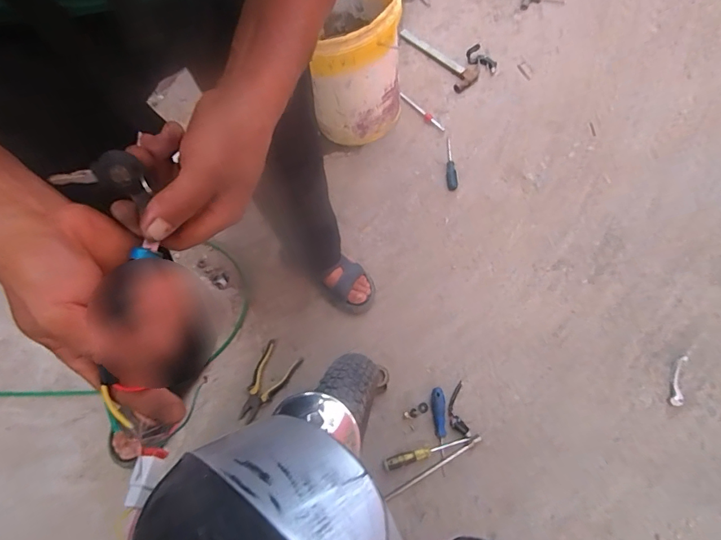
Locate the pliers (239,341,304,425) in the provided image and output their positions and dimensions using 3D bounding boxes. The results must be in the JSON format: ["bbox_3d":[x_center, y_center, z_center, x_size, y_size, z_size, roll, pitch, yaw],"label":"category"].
[{"bbox_3d":[-0.227,0.279,1.000,0.096,0.015,0.185,25,71,15],"label":"pliers"}]

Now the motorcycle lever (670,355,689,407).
[{"bbox_3d":[0.701,0.242,0.906,0.027,0.010,0.114,18,69,12],"label":"motorcycle lever"}]

